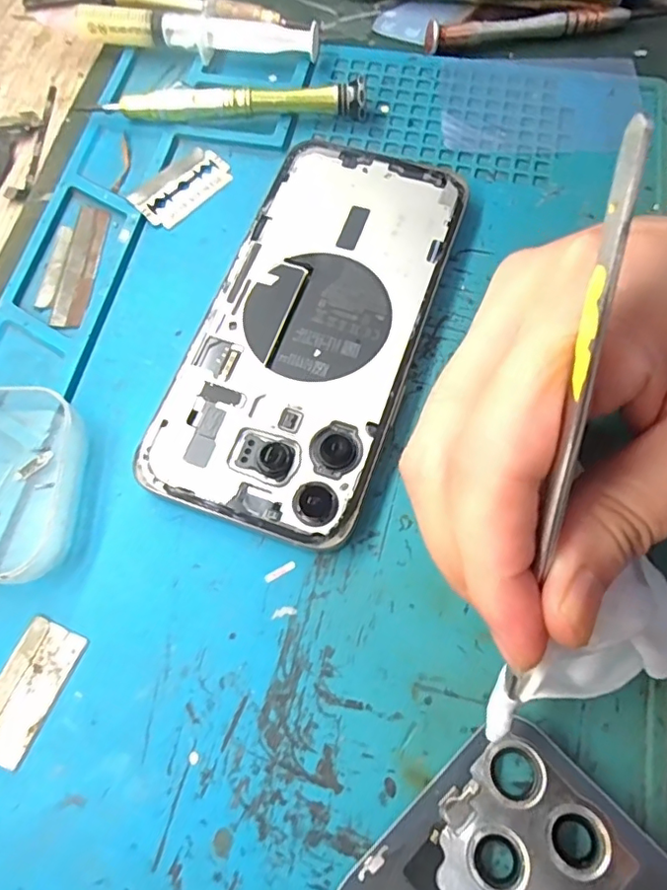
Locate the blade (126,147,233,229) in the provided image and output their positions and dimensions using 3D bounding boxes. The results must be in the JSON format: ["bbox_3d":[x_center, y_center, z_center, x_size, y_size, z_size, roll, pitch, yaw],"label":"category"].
[{"bbox_3d":[-0.062,-0.108,0.231,0.023,0.004,0.042,45,74,2],"label":"blade"}]

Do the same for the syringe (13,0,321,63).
[{"bbox_3d":[-0.073,-0.185,0.253,0.133,0.020,0.014,7,70,5],"label":"syringe"}]

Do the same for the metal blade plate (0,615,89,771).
[{"bbox_3d":[-0.092,0.073,0.165,0.019,0.004,0.038,23,71,5],"label":"metal blade plate"}]

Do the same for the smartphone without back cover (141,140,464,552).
[{"bbox_3d":[-0.007,-0.045,0.203,0.075,0.009,0.156,17,71,9],"label":"smartphone without back cover"}]

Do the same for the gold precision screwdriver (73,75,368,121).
[{"bbox_3d":[-0.045,-0.145,0.238,0.117,0.015,0.010,-1,69,2],"label":"gold precision screwdriver"}]

